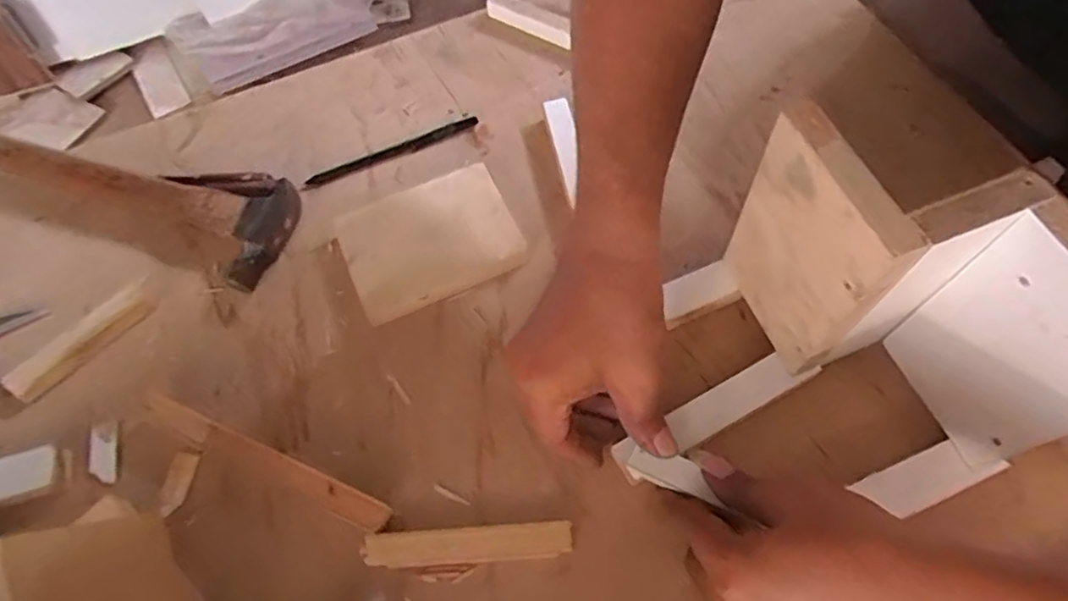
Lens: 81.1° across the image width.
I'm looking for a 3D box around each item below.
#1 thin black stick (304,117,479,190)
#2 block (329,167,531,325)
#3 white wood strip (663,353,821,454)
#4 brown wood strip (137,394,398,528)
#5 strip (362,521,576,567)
[{"bbox_3d":[-0.121,-0.127,0.534,0.153,0.005,0.015,-24,63,-9],"label":"thin black stick"},{"bbox_3d":[-0.081,-0.049,0.478,0.125,0.016,0.097,-24,63,-9],"label":"block"},{"bbox_3d":[0.131,0.061,0.400,0.100,0.004,0.026,-27,64,-9],"label":"white wood strip"},{"bbox_3d":[-0.175,0.102,0.402,0.181,0.017,0.018,21,65,14],"label":"brown wood strip"},{"bbox_3d":[-0.040,0.147,0.376,0.123,0.005,0.021,-5,62,1],"label":"strip"}]

